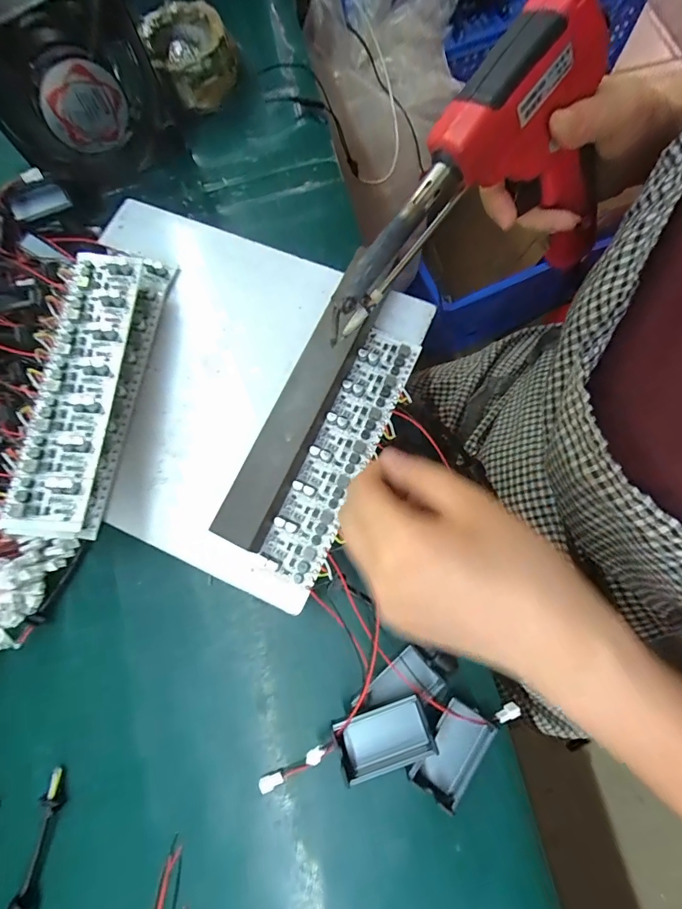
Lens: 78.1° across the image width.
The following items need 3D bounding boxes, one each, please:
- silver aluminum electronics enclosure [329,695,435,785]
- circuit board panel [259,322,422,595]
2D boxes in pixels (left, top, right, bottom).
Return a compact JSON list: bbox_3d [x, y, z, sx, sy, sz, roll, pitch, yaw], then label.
[{"bbox_3d":[0.023,0.157,0.235,0.052,0.018,0.031,-13,74,-1],"label":"silver aluminum electronics enclosure"},{"bbox_3d":[0.002,-0.005,0.260,0.036,0.009,0.166,24,78,6],"label":"circuit board panel"}]

